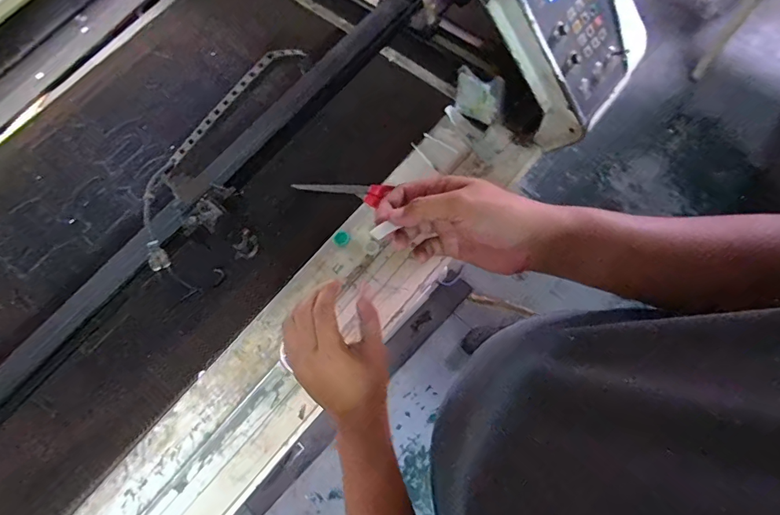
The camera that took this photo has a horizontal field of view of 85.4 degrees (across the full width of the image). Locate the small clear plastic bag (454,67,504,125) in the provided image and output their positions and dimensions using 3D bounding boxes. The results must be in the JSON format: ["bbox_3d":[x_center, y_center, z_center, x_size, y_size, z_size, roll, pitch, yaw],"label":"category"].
[{"bbox_3d":[0.155,-0.292,0.758,0.095,0.090,0.034,39,80,16],"label":"small clear plastic bag"}]

